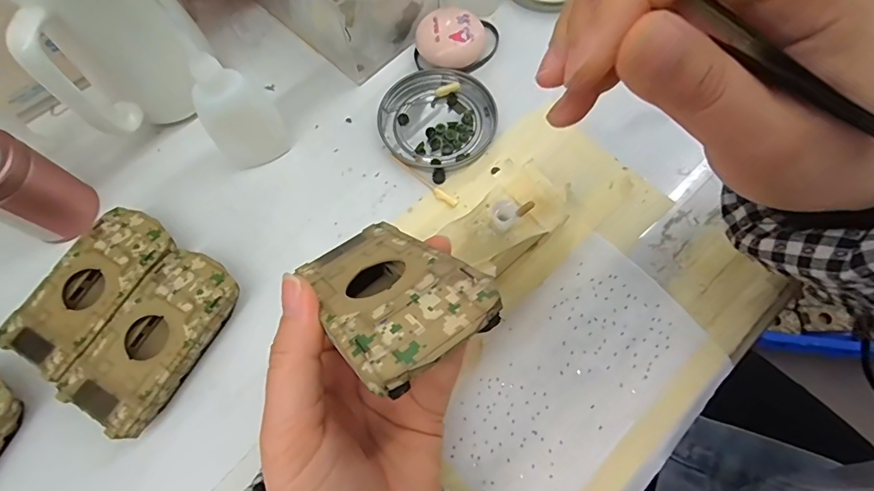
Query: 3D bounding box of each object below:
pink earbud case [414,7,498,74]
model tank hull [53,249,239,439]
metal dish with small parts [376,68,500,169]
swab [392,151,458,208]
[{"bbox_3d":[0.013,-0.145,0.331,0.057,0.023,0.038,-3,69,1],"label":"pink earbud case"},{"bbox_3d":[-0.154,0.052,0.264,0.052,0.027,0.096,28,72,12],"label":"model tank hull"},{"bbox_3d":[0.000,-0.087,0.319,0.080,0.009,0.074,-1,69,2],"label":"metal dish with small parts"},{"bbox_3d":[-0.010,-0.043,0.305,0.057,0.004,0.006,37,75,15],"label":"swab"}]

